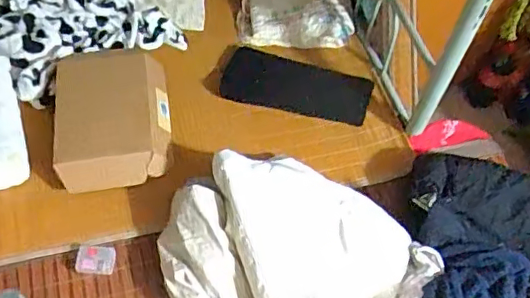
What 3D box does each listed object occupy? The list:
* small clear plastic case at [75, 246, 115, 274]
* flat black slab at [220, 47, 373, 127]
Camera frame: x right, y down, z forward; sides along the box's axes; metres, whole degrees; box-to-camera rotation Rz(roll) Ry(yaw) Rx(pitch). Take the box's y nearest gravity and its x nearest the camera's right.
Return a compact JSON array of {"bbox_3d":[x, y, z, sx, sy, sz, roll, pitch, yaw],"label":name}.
[{"bbox_3d":[-0.406,0.265,1.351,0.091,0.010,0.069,5,58,0],"label":"small clear plastic case"},{"bbox_3d":[0.089,-0.179,1.624,0.424,0.021,0.162,13,72,11],"label":"flat black slab"}]

